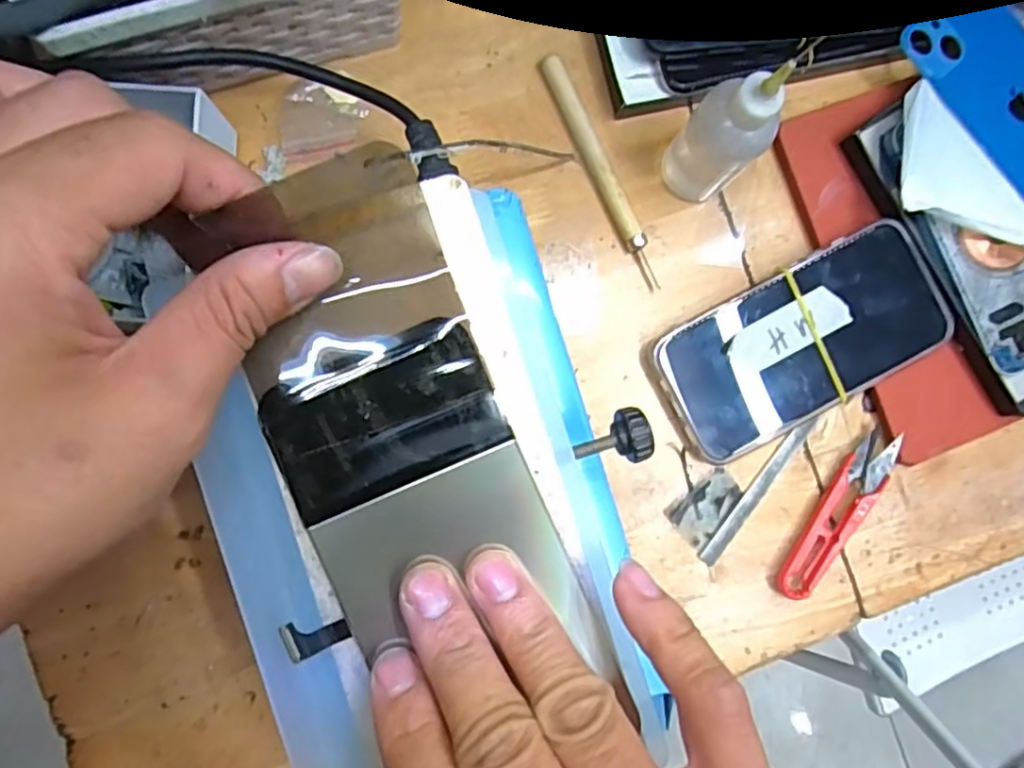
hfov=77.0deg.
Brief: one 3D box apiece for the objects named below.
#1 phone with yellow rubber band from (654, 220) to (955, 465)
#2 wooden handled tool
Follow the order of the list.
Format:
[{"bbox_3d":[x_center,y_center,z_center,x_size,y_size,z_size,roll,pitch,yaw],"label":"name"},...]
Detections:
[{"bbox_3d":[0.150,-0.022,0.333,0.146,0.019,0.072,-29,97,-3],"label":"phone with yellow rubber band"},{"bbox_3d":[0.046,-0.109,0.333,0.010,0.012,0.125,-27,92,-6],"label":"wooden handled tool"}]

